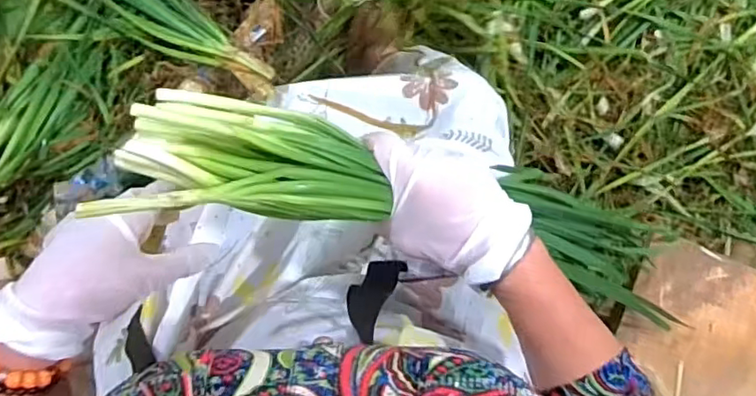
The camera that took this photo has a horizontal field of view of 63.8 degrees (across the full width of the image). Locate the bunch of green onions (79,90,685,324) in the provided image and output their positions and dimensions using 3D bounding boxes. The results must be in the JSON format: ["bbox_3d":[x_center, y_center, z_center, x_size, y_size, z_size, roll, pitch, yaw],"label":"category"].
[{"bbox_3d":[0.075,0.017,0.473,0.511,0.056,0.078,14,83,-32],"label":"bunch of green onions"}]

